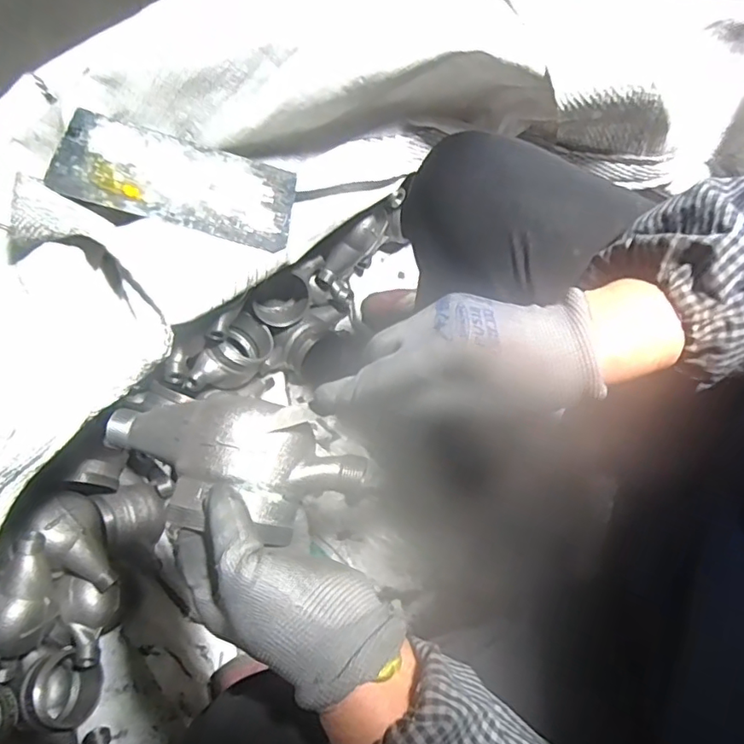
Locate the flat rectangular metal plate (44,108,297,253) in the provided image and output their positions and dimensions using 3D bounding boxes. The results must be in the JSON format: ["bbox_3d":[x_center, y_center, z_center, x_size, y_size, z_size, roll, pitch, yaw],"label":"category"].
[{"bbox_3d":[-0.199,-0.201,0.587,0.231,0.005,0.116,12,61,-17],"label":"flat rectangular metal plate"}]

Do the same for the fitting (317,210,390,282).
[{"bbox_3d":[-0.022,-0.171,0.760,0.124,0.030,0.026,-45,76,15],"label":"fitting"}]

